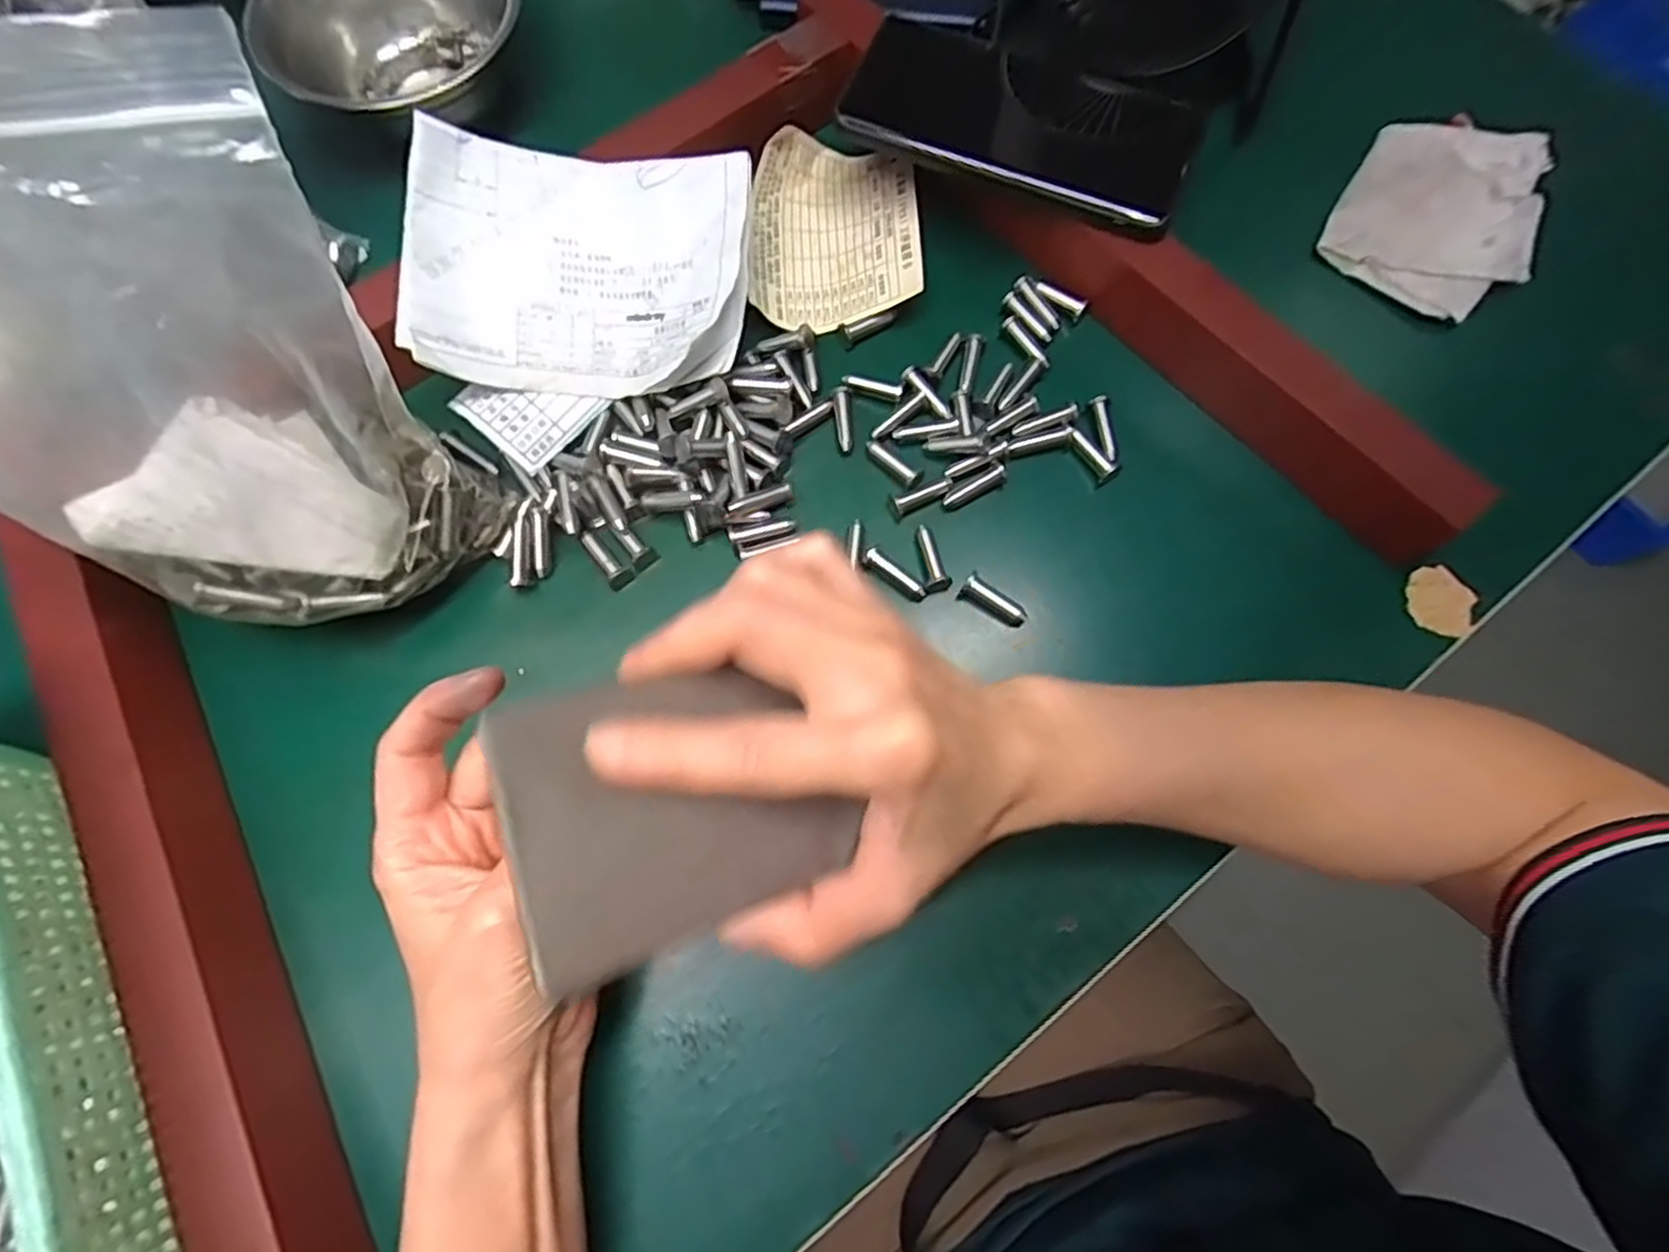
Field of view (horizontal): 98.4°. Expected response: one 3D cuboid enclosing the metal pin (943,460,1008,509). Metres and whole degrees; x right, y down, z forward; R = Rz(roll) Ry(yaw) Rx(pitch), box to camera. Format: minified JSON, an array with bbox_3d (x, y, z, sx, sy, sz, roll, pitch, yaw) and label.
[{"bbox_3d":[0.063,-0.062,0.321,0.030,0.007,0.010,-29,78,-9],"label":"metal pin"}]

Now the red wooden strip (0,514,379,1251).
[{"bbox_3d":[-0.230,0.106,0.257,0.030,0.047,0.308,-29,78,-9],"label":"red wooden strip"}]

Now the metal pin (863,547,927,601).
[{"bbox_3d":[0.026,-0.022,0.311,0.030,0.005,0.008,37,77,8],"label":"metal pin"}]

